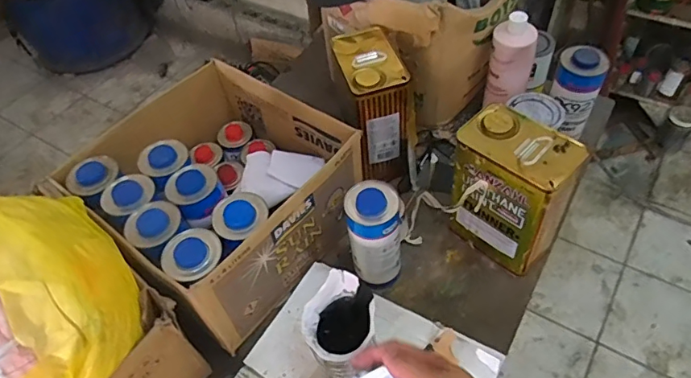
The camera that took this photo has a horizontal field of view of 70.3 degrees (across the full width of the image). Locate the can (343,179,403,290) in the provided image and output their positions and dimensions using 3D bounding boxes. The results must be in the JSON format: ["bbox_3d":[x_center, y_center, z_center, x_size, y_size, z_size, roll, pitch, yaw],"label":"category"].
[{"bbox_3d":[0.047,0.079,0.797,0.085,0.195,0.079,-2,52,4],"label":"can"}]

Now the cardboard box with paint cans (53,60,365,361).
[{"bbox_3d":[-0.226,0.000,0.877,0.392,0.197,0.380,32,61,27],"label":"cardboard box with paint cans"}]

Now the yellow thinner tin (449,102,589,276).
[{"bbox_3d":[0.262,0.007,0.800,0.168,0.240,0.103,33,62,28],"label":"yellow thinner tin"}]

